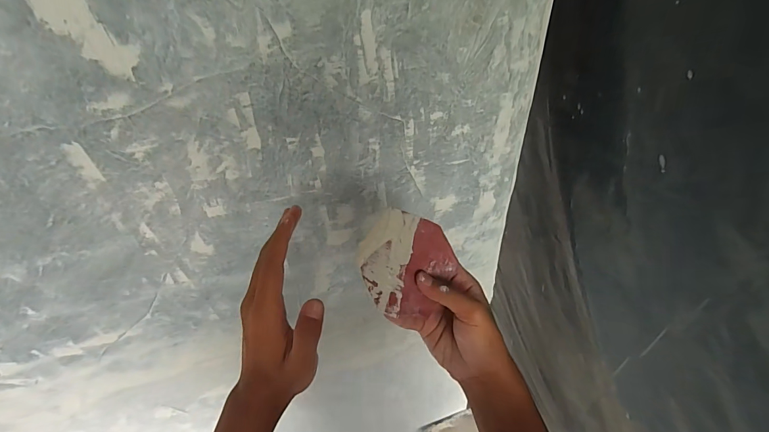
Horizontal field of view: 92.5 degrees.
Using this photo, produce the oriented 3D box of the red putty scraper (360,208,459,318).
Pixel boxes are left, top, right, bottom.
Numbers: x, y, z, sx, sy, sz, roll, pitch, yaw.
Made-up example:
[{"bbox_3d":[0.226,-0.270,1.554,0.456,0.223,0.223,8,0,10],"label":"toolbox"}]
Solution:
[{"bbox_3d":[0.024,0.047,0.350,0.101,0.094,0.004,20,-15,-25],"label":"red putty scraper"}]

